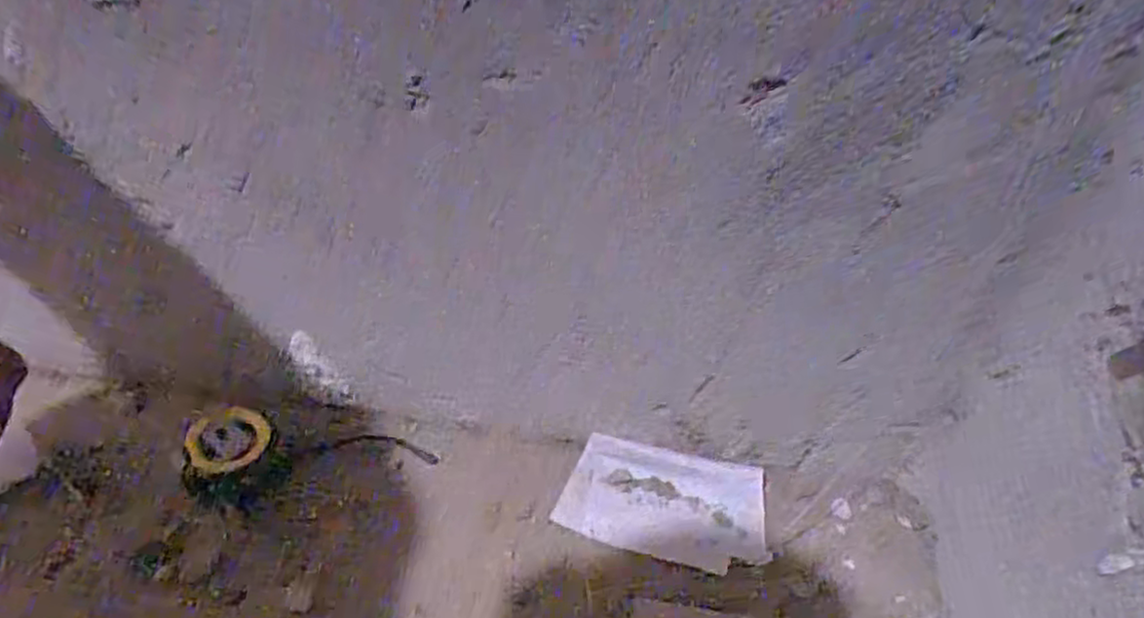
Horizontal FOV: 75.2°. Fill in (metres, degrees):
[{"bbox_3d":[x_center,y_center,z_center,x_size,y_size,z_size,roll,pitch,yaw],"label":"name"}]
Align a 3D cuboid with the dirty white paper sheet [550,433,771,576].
[{"bbox_3d":[0.067,0.142,0.541,0.143,0.011,0.079,11,55,7],"label":"dirty white paper sheet"}]

